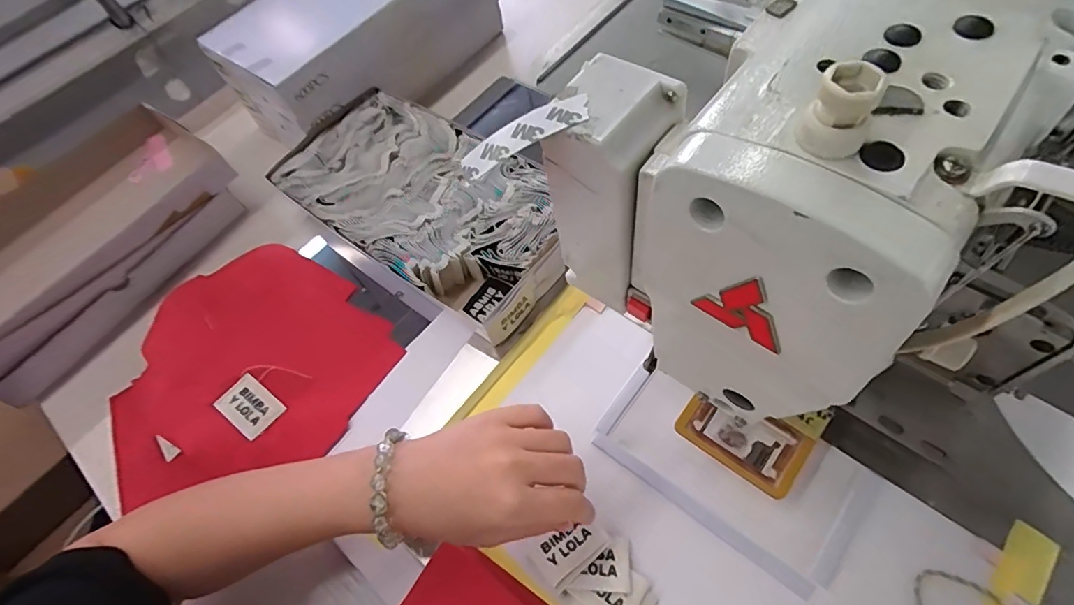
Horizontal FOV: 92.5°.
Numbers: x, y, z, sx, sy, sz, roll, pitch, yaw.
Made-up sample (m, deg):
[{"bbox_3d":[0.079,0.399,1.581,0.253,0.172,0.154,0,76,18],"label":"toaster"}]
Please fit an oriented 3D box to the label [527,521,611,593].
[{"bbox_3d":[0.022,0.164,0.343,0.048,0.004,0.029,-36,63,-21],"label":"label"}]

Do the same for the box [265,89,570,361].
[{"bbox_3d":[-0.105,-0.099,0.499,0.318,0.049,0.158,33,70,23],"label":"box"}]

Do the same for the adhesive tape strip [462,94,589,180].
[{"bbox_3d":[-0.005,-0.069,0.211,0.056,0.008,0.014,-26,57,11],"label":"adhesive tape strip"}]

